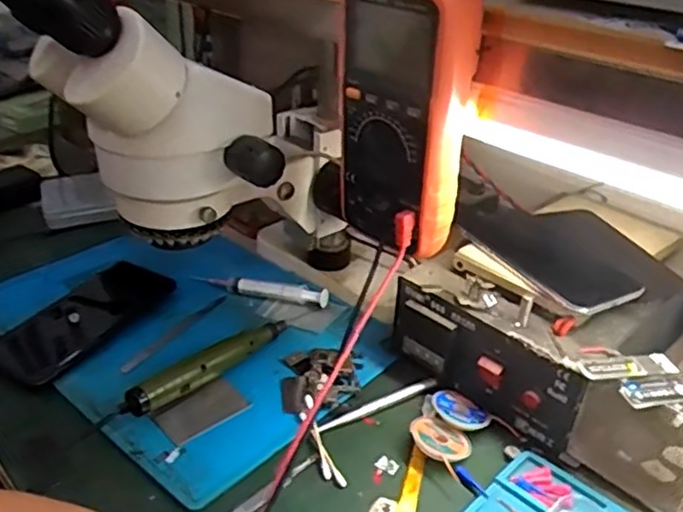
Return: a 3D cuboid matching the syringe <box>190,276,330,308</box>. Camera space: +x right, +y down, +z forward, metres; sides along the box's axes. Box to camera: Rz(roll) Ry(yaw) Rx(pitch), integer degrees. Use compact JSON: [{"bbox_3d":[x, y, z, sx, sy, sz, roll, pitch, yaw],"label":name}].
[{"bbox_3d":[-0.079,0.031,0.643,0.135,0.018,0.012,9,31,13],"label":"syringe"}]

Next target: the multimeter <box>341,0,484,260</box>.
[{"bbox_3d":[0.042,-0.093,0.447,0.052,0.175,0.089,-19,36,-31],"label":"multimeter"}]

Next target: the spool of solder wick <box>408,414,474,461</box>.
[{"bbox_3d":[0.073,0.134,0.491,0.045,0.008,0.037,8,31,11],"label":"spool of solder wick"}]

